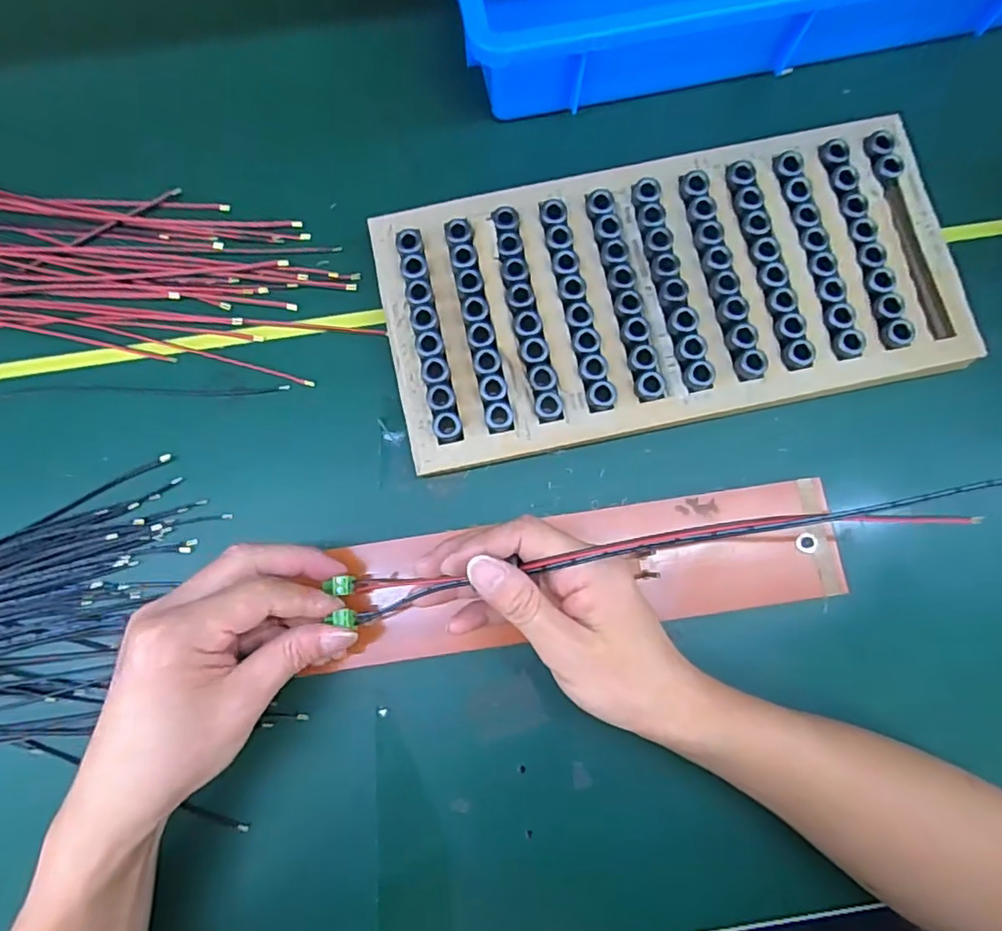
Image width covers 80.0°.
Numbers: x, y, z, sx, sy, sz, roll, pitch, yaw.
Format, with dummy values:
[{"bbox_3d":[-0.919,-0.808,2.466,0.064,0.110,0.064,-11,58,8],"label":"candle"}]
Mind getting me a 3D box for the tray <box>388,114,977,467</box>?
[{"bbox_3d":[0.106,-0.112,0.390,0.355,0.037,0.175,-12,81,-2],"label":"tray"}]

